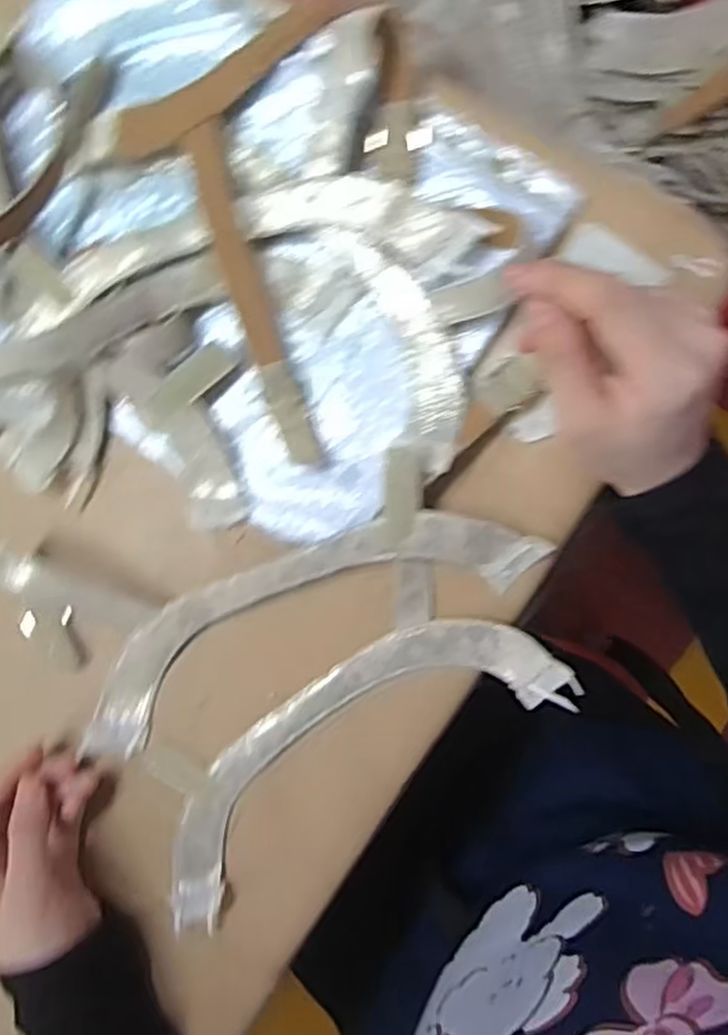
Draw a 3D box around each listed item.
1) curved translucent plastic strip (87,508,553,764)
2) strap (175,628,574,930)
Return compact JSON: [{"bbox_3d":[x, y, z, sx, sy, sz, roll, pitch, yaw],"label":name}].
[{"bbox_3d":[-0.038,0.051,0.383,0.259,0.024,0.065,-25,90,10],"label":"curved translucent plastic strip"},{"bbox_3d":[-0.014,0.126,0.390,0.247,0.013,0.077,-35,89,8],"label":"strap"}]

